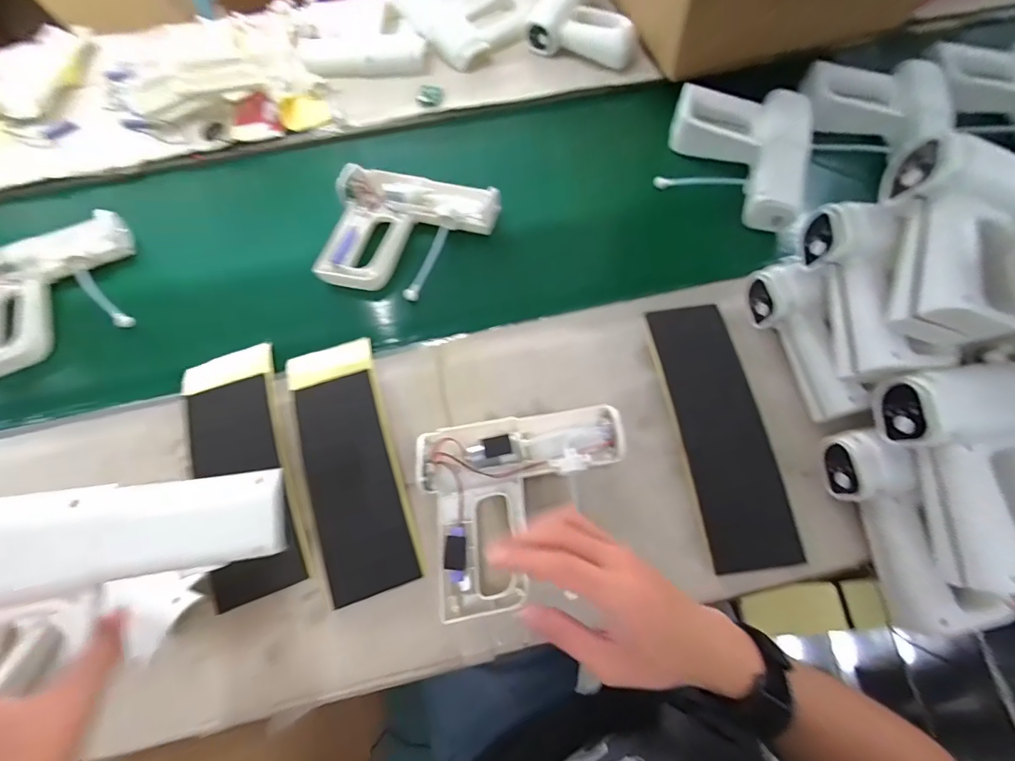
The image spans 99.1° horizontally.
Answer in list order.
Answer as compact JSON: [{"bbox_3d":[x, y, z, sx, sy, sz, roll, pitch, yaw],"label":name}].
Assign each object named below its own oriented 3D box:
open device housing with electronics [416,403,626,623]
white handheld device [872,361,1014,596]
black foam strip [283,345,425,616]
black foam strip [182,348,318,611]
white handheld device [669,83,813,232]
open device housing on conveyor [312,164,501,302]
[{"bbox_3d":[0.024,0.122,0.440,0.209,0.044,0.181,-13,69,-3],"label":"open device housing with electronics"},{"bbox_3d":[0.420,0.076,0.373,0.118,0.066,0.182,-10,68,-3],"label":"white handheld device"},{"bbox_3d":[-0.171,0.082,0.472,0.095,0.024,0.282,-15,66,-13],"label":"black foam strip"},{"bbox_3d":[-0.290,0.090,0.476,0.098,0.015,0.280,-18,69,-14],"label":"black foam strip"},{"bbox_3d":[0.350,-0.333,0.609,0.144,0.071,0.255,-23,69,-8],"label":"white handheld device"},{"bbox_3d":[-0.138,-0.198,0.589,0.219,0.040,0.193,15,69,7],"label":"open device housing on conveyor"}]

